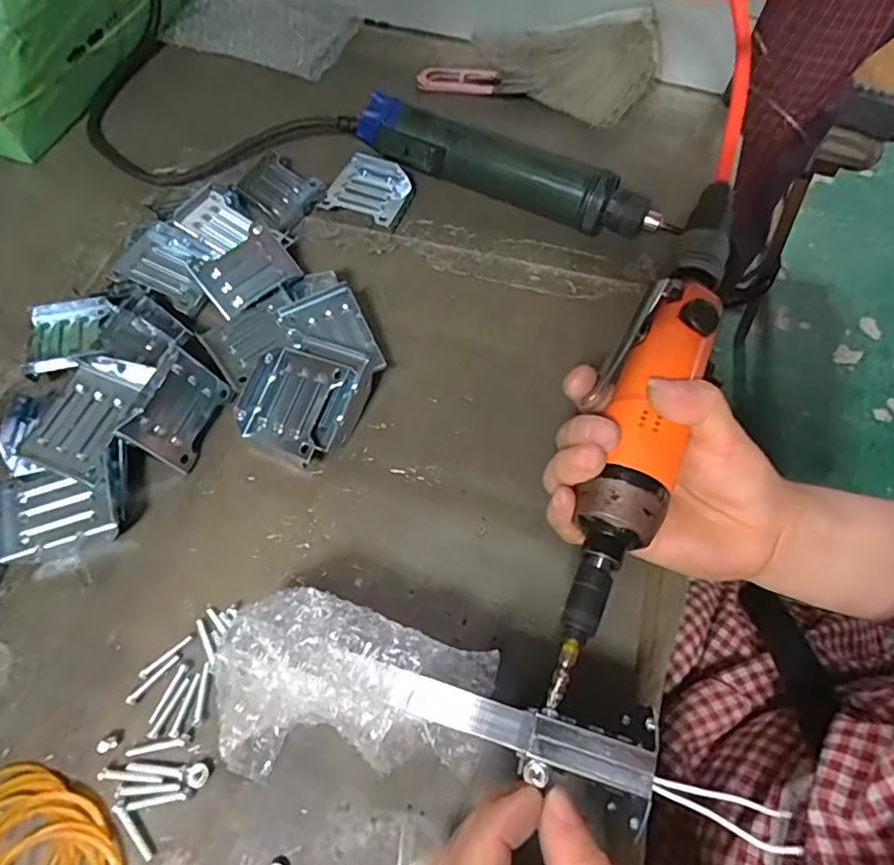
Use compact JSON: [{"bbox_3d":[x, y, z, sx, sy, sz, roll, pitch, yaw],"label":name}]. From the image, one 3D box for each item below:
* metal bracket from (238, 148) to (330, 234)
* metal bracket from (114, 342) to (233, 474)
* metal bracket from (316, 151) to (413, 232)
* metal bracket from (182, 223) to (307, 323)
[{"bbox_3d":[-0.122,-0.179,0.419,0.055,0.012,0.048,39,69,18],"label":"metal bracket"},{"bbox_3d":[-0.153,-0.013,0.325,0.018,0.042,0.059,2,56,39],"label":"metal bracket"},{"bbox_3d":[-0.056,-0.180,0.426,0.056,0.016,0.053,23,65,11],"label":"metal bracket"},{"bbox_3d":[-0.133,-0.106,0.379,0.058,0.015,0.045,-42,93,-15],"label":"metal bracket"}]

